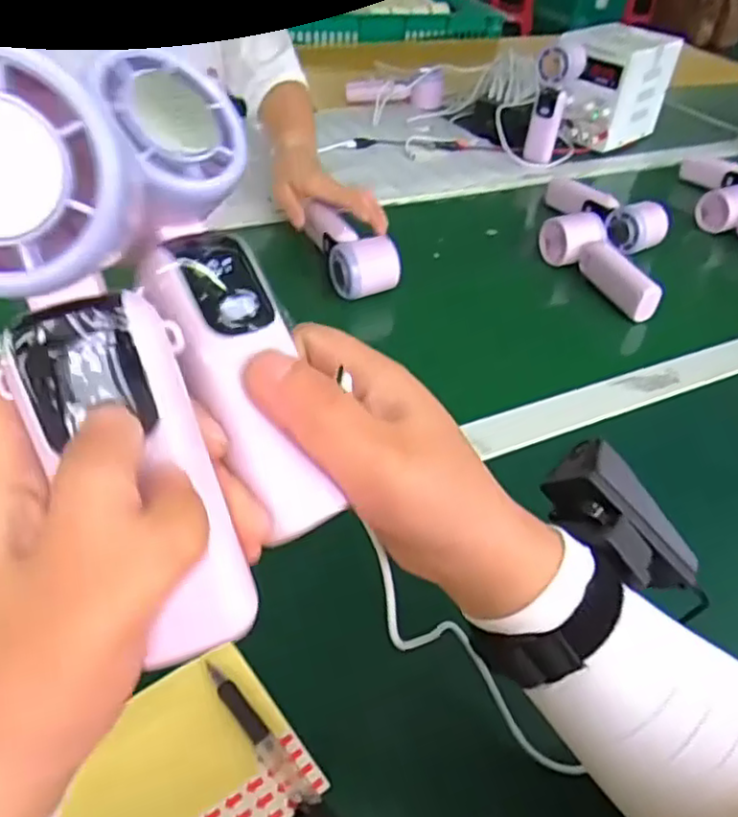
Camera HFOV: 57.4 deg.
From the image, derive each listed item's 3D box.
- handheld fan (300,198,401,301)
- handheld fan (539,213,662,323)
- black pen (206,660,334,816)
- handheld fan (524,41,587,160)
[{"bbox_3d":[-0.023,-0.173,0.721,0.058,0.054,0.137,-12,43,-21],"label":"handheld fan"},{"bbox_3d":[0.252,-0.160,0.744,0.052,0.051,0.171,-8,42,-17],"label":"handheld fan"},{"bbox_3d":[-0.042,0.183,0.341,0.015,0.009,0.136,-25,49,-32],"label":"black pen"},{"bbox_3d":[0.274,-0.458,1.014,0.056,0.153,0.041,29,45,24],"label":"handheld fan"}]

